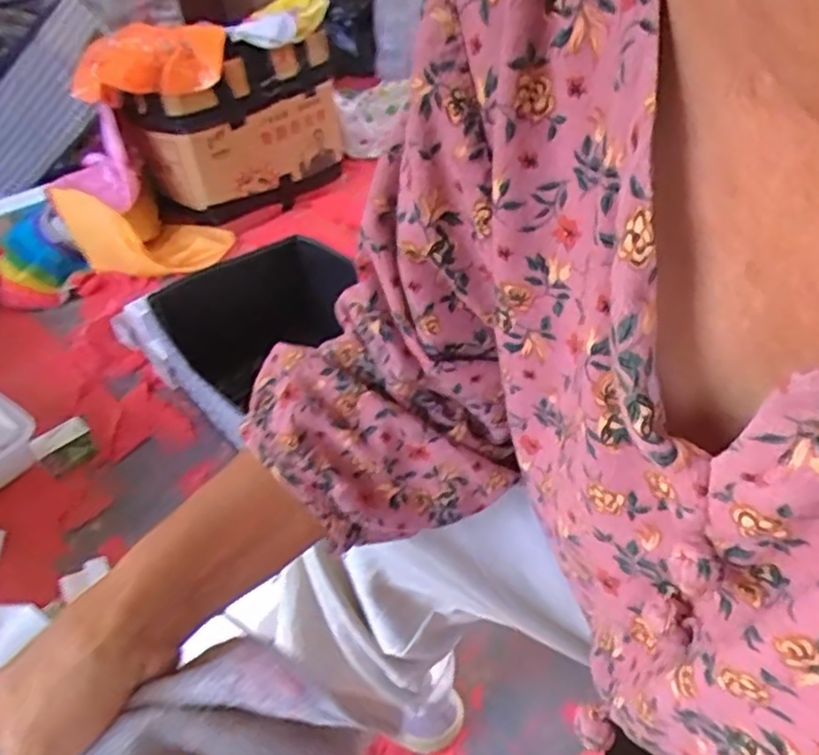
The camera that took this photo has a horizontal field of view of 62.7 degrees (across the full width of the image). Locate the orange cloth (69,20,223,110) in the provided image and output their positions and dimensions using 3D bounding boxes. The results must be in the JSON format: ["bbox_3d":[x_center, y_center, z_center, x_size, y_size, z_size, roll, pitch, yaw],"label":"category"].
[{"bbox_3d":[-0.554,-0.671,1.427,0.316,0.124,0.100,-11,40,-5],"label":"orange cloth"}]

